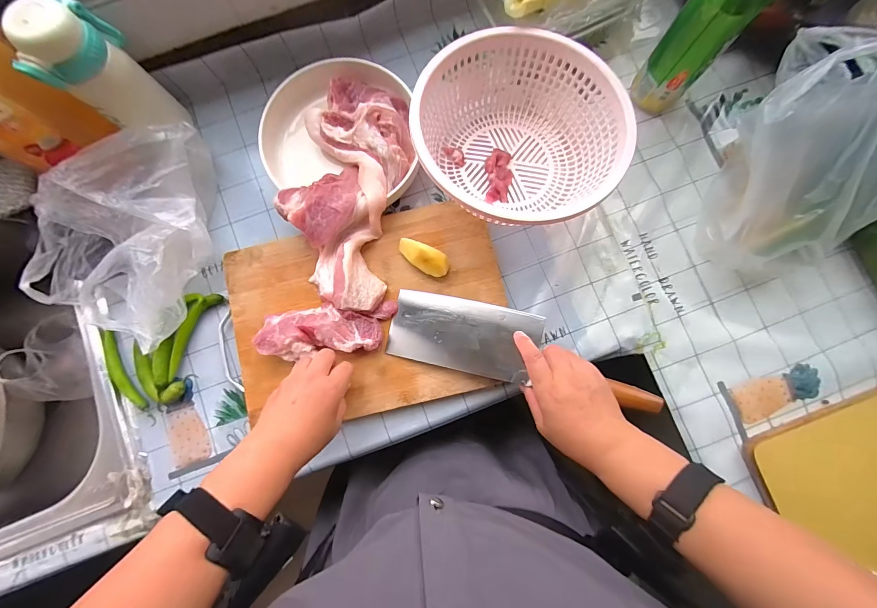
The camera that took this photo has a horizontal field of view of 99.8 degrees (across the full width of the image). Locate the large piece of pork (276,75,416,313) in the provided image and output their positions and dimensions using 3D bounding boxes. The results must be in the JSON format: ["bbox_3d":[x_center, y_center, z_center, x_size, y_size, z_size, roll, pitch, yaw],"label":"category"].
[{"bbox_3d":[-0.110,-0.141,0.452,0.131,0.056,0.282,11,83,3],"label":"large piece of pork"}]

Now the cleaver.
[{"bbox_3d":[0.087,0.052,0.423,0.298,0.017,0.085,15,83,14],"label":"cleaver"}]

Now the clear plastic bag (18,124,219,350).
[{"bbox_3d":[-0.367,-0.095,0.442,0.180,0.101,0.250,23,83,4],"label":"clear plastic bag"}]

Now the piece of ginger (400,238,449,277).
[{"bbox_3d":[-0.019,-0.056,0.450,0.066,0.025,0.028,29,84,5],"label":"piece of ginger"}]

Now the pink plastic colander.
[{"bbox_3d":[0.098,-0.201,0.440,0.230,0.098,0.218,0,82,1],"label":"pink plastic colander"}]

